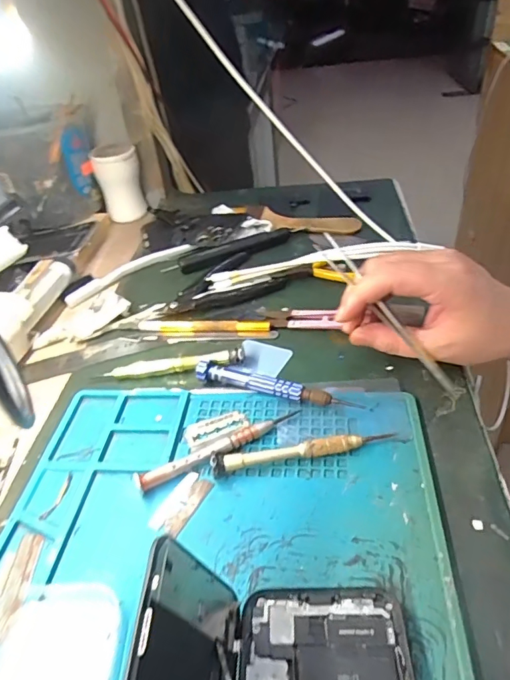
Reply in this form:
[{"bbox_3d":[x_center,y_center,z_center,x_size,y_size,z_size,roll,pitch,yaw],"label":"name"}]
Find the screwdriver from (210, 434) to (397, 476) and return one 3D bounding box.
[{"bbox_3d":[0.029,0.066,0.291,0.112,0.014,0.015,-11,40,-5],"label":"screwdriver"}]

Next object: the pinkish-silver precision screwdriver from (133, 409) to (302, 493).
[{"bbox_3d":[-0.021,0.068,0.299,0.111,0.012,0.010,-22,42,-18],"label":"pinkish-silver precision screwdriver"}]

